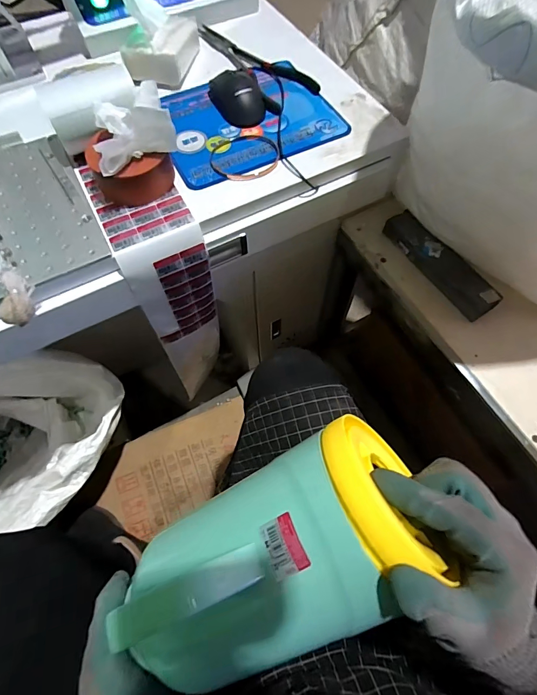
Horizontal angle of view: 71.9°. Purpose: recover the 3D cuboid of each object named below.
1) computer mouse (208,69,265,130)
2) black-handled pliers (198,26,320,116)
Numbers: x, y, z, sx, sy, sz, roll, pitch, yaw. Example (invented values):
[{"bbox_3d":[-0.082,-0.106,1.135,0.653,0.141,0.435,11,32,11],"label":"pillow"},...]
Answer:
[{"bbox_3d":[-0.044,-0.373,0.552,0.065,0.032,0.091,-24,67,-11],"label":"computer mouse"},{"bbox_3d":[-0.036,-0.470,0.610,0.097,0.014,0.266,-36,70,-15],"label":"black-handled pliers"}]

